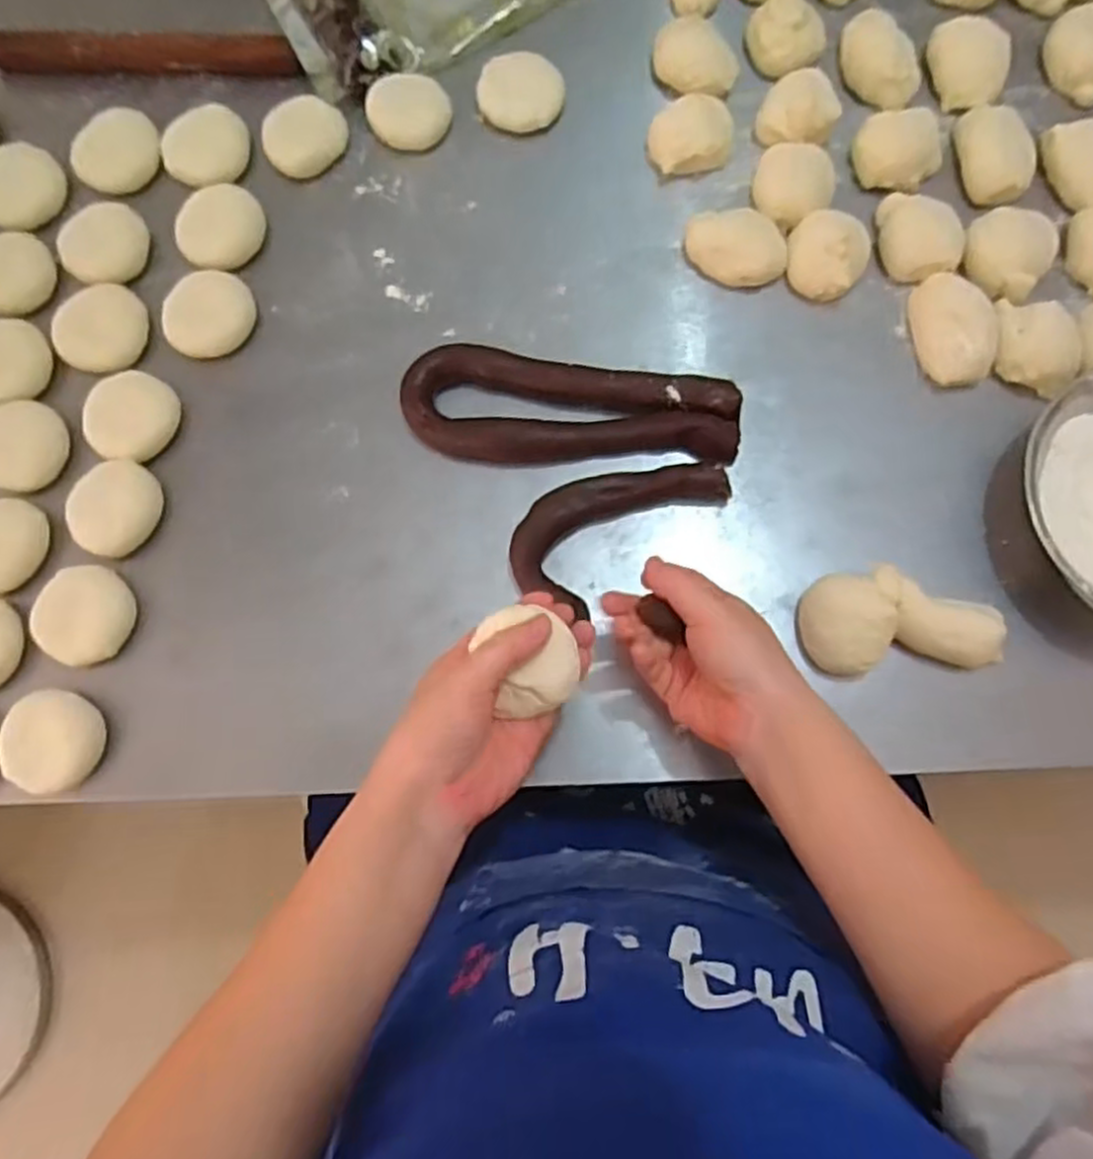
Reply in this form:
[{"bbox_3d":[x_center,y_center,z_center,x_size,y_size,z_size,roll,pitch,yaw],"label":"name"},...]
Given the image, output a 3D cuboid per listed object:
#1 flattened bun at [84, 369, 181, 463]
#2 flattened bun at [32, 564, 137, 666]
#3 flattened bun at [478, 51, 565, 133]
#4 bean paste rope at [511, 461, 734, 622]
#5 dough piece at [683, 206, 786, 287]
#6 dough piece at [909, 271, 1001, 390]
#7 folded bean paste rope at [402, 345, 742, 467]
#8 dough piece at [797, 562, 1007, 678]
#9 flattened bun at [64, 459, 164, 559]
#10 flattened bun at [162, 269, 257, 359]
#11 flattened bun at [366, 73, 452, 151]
[{"bbox_3d":[-0.310,-0.122,0.574,0.063,0.018,0.065,0,77,1],"label":"flattened bun"},{"bbox_3d":[-0.326,0.025,0.547,0.065,0.032,0.066,0,77,1],"label":"flattened bun"},{"bbox_3d":[-0.021,-0.401,0.634,0.067,0.018,0.066,0,77,1],"label":"flattened bun"},{"bbox_3d":[0.047,-0.045,0.539,0.156,0.029,0.088,-43,80,-8],"label":"bean paste rope"},{"bbox_3d":[0.142,-0.253,0.584,0.079,0.042,0.048,27,79,7],"label":"dough piece"},{"bbox_3d":[0.298,-0.184,0.563,0.050,0.029,0.083,-4,77,0],"label":"dough piece"},{"bbox_3d":[0.017,-0.119,0.568,0.240,0.031,0.081,9,77,3],"label":"folded bean paste rope"},{"bbox_3d":[0.236,0.028,0.520,0.121,0.031,0.067,-4,77,0],"label":"dough piece"},{"bbox_3d":[-0.313,-0.052,0.561,0.053,0.034,0.068,19,78,5],"label":"flattened bun"},{"bbox_3d":[-0.261,-0.204,0.593,0.061,0.025,0.068,37,80,9],"label":"flattened bun"},{"bbox_3d":[-0.113,-0.384,0.632,0.066,0.014,0.061,0,77,1],"label":"flattened bun"}]

